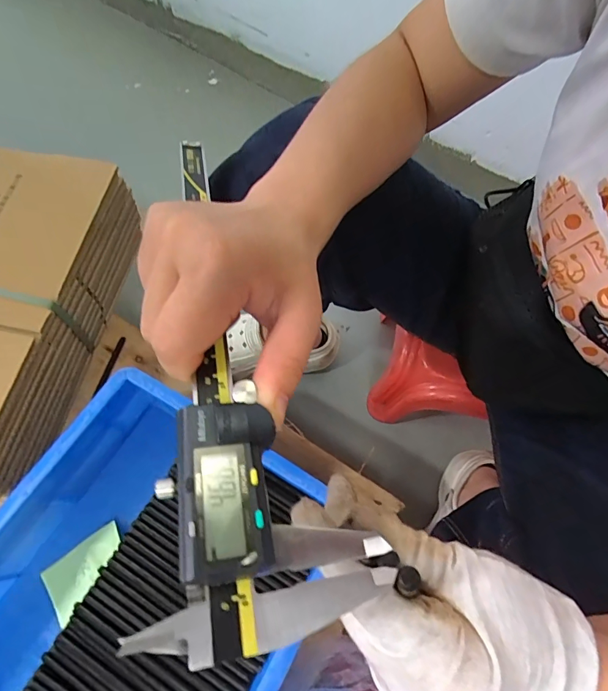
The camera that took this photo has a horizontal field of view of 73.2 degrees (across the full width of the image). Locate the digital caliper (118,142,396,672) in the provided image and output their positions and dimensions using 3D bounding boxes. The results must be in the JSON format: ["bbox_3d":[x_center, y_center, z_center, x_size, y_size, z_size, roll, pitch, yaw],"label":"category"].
[{"bbox_3d":[-0.038,-0.018,0.188,0.069,0.024,0.261,-12,55,-8],"label":"digital caliper"}]

